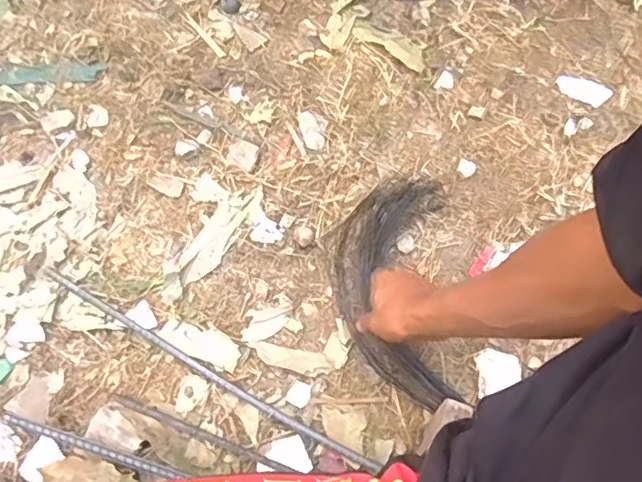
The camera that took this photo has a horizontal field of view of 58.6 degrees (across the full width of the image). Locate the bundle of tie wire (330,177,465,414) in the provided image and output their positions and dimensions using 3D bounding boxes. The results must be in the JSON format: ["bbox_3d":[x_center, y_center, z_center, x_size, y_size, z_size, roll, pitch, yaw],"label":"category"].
[{"bbox_3d":[0.094,0.052,0.770,0.156,0.041,0.327,1,59,-2],"label":"bundle of tie wire"}]

